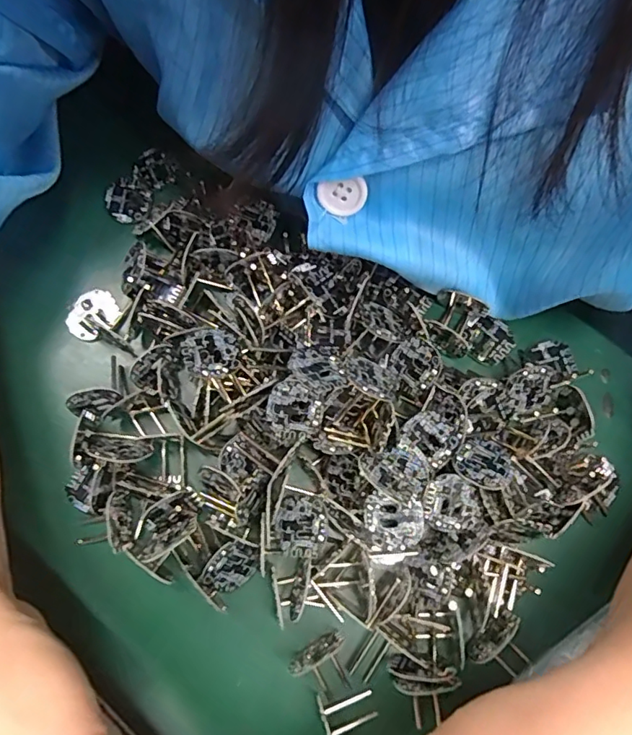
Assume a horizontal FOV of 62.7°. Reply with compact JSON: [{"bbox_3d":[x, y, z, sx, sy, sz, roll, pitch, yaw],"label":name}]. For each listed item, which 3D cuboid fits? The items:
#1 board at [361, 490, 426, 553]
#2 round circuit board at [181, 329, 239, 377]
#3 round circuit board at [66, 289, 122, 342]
[{"bbox_3d":[0.029,0.059,0.197,0.023,0.004,0.020,14,76,2],"label":"board"},{"bbox_3d":[-0.043,-0.006,0.210,0.022,0.004,0.021,7,60,-13],"label":"round circuit board"},{"bbox_3d":[-0.104,-0.024,0.242,0.021,0.008,0.024,31,77,6],"label":"round circuit board"}]

